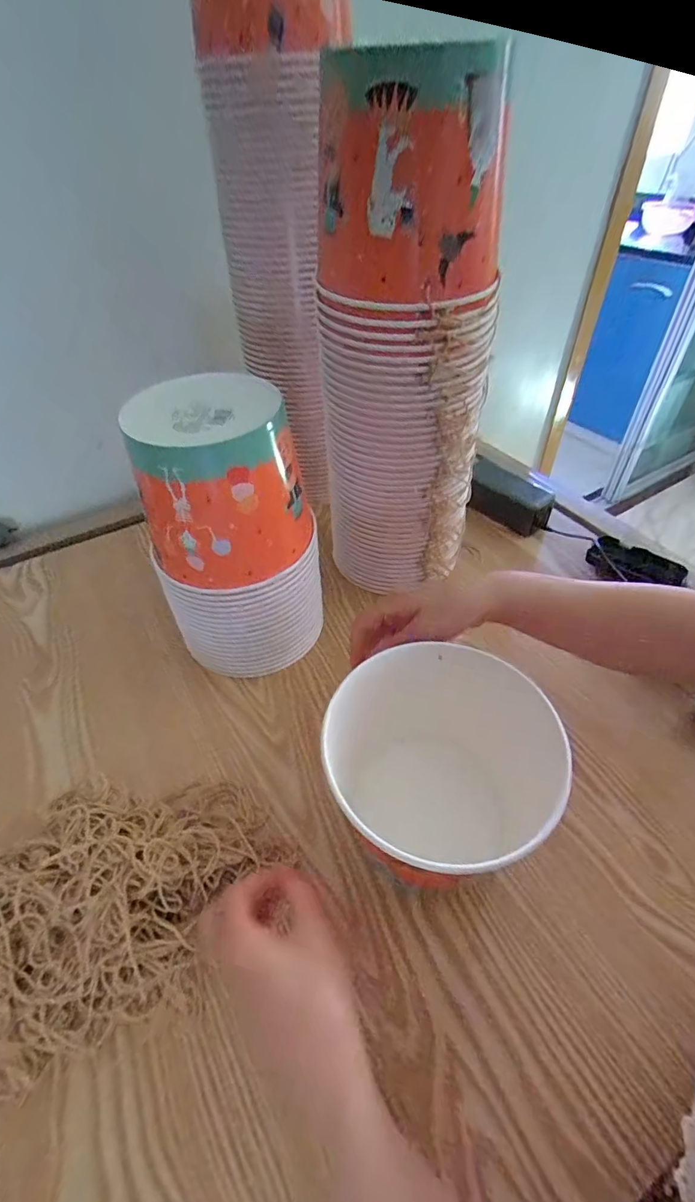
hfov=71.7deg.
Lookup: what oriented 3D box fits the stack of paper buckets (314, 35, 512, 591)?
[{"bbox_3d":[0.054,-0.189,0.463,0.149,0.436,0.142,6,46,8],"label":"stack of paper buckets"}]

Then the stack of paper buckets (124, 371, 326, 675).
[{"bbox_3d":[-0.113,-0.060,0.479,0.144,0.264,0.131,-27,51,-23],"label":"stack of paper buckets"}]

